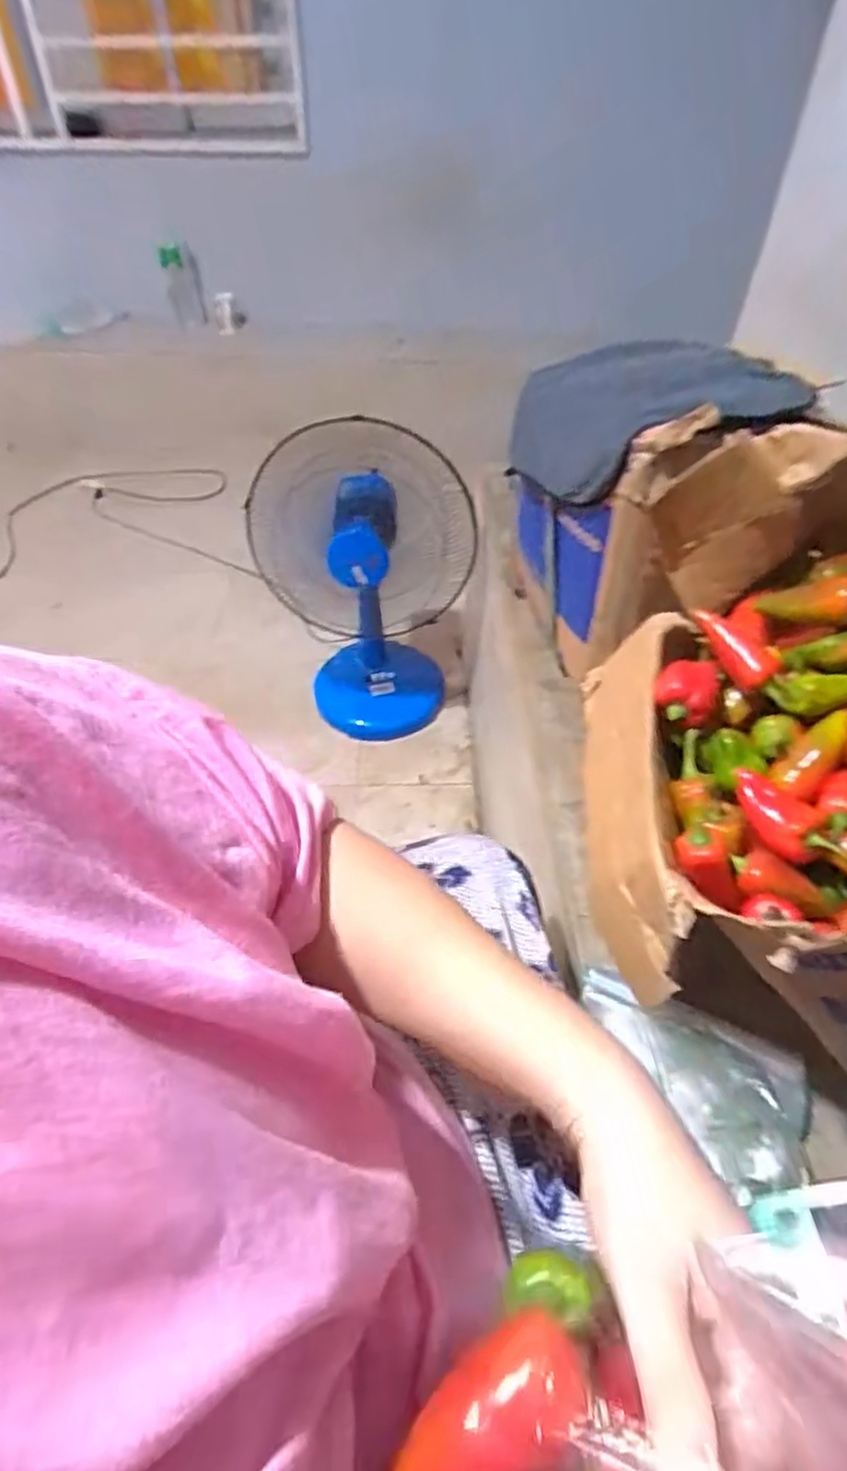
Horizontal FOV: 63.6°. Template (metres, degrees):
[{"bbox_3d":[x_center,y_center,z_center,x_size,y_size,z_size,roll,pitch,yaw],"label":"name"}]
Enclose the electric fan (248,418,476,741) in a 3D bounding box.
[{"bbox_3d":[-0.127,-0.293,1.378,0.403,0.605,0.244,21,49,19],"label":"electric fan"}]

